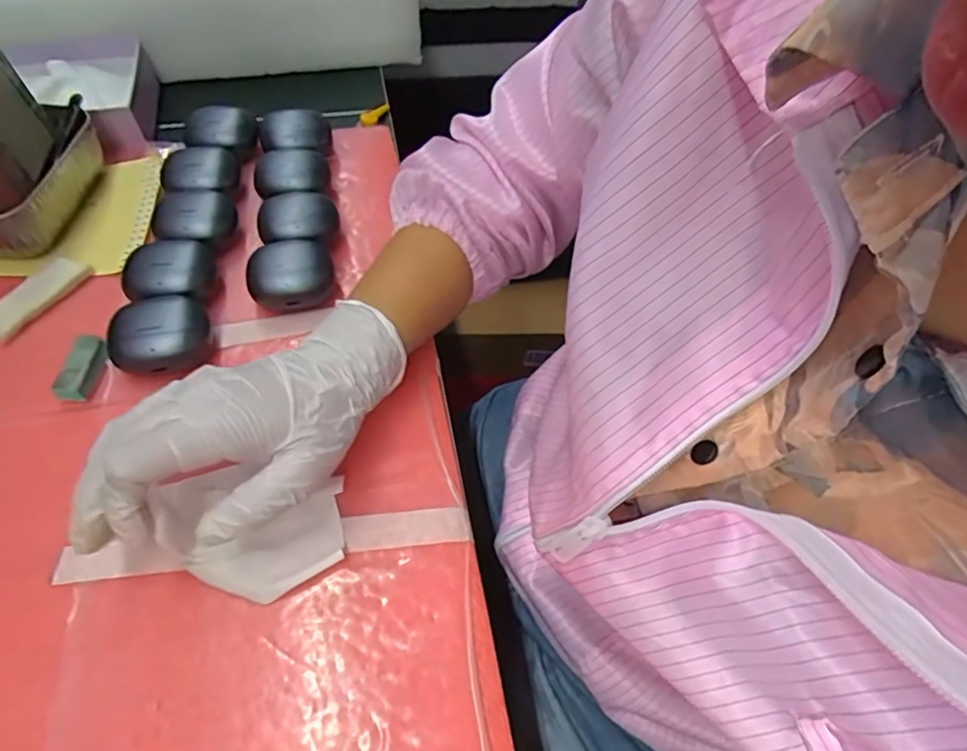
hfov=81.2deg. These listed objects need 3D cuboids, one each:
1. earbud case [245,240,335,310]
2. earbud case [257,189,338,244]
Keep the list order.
[{"bbox_3d":[-0.131,-0.066,0.385,0.054,0.029,0.044,-14,58,-12],"label":"earbud case"},{"bbox_3d":[-0.137,-0.112,0.415,0.056,0.027,0.049,-8,57,-9],"label":"earbud case"}]

